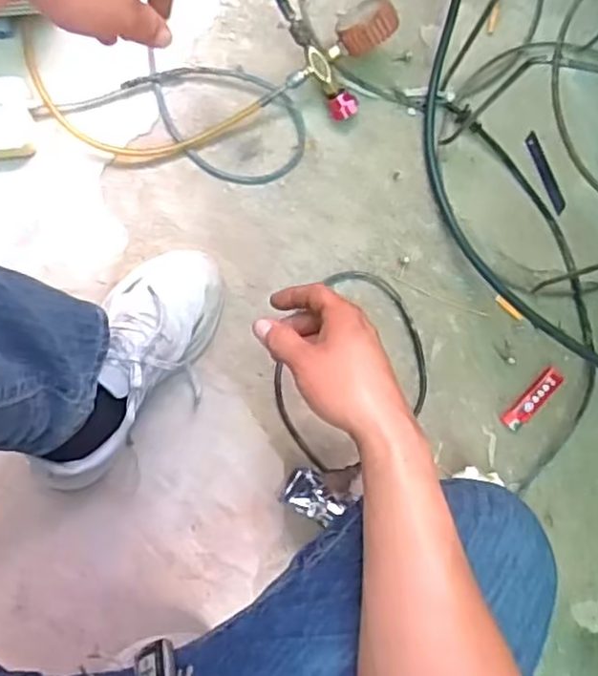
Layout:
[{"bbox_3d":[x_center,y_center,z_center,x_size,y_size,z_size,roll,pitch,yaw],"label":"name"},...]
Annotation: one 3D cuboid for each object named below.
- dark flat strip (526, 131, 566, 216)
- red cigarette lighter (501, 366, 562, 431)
[{"bbox_3d":[0.285,-0.190,0.785,0.013,0.009,0.097,-21,88,-6],"label":"dark flat strip"},{"bbox_3d":[0.262,0.068,0.765,0.020,0.010,0.082,43,84,-1],"label":"red cigarette lighter"}]

